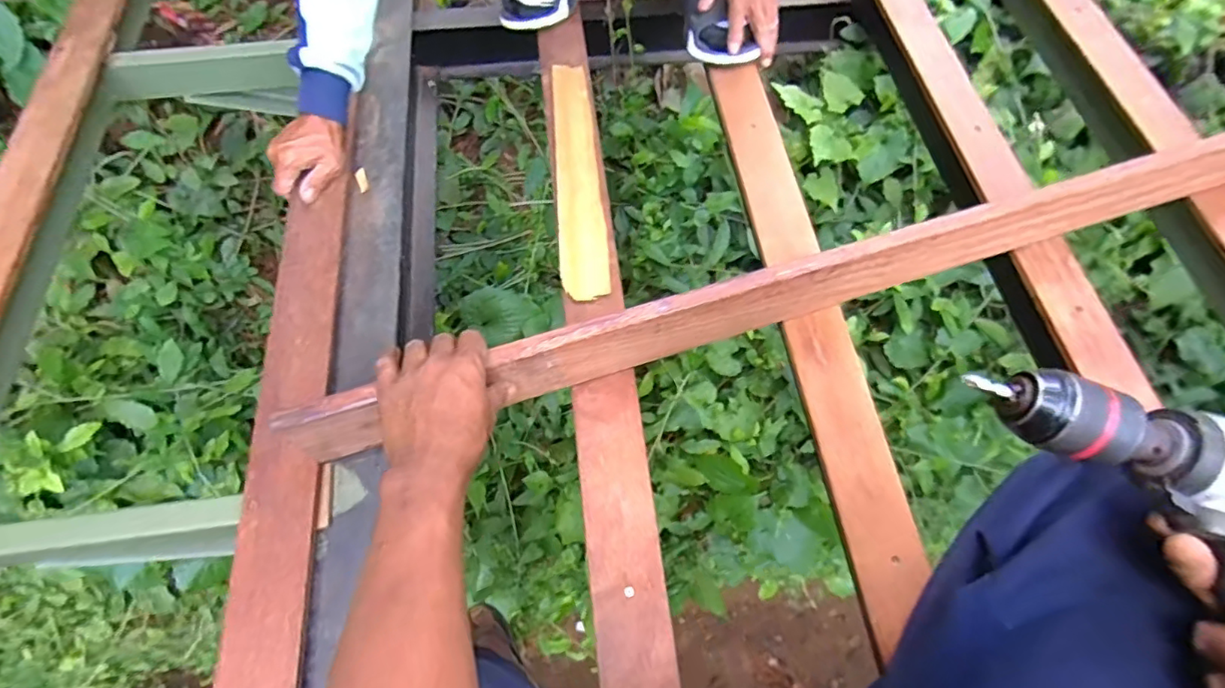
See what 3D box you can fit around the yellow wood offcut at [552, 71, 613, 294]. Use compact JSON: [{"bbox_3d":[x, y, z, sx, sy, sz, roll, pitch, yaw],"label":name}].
[{"bbox_3d":[-0.042,-0.208,0.683,0.058,0.013,0.347,-5,64,-3],"label":"yellow wood offcut"}]

